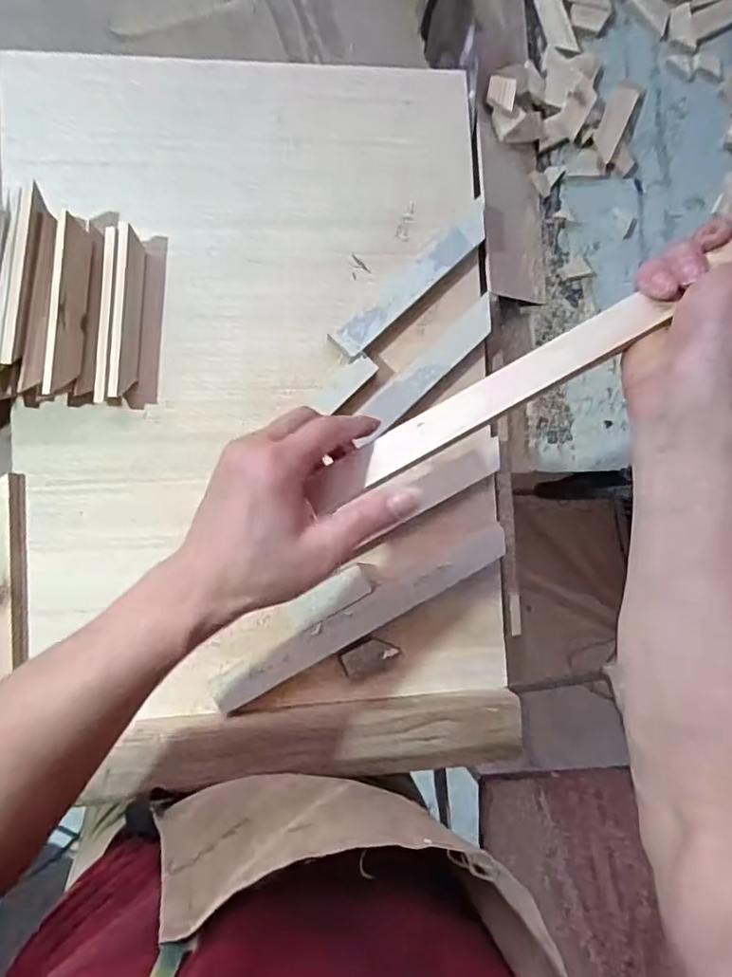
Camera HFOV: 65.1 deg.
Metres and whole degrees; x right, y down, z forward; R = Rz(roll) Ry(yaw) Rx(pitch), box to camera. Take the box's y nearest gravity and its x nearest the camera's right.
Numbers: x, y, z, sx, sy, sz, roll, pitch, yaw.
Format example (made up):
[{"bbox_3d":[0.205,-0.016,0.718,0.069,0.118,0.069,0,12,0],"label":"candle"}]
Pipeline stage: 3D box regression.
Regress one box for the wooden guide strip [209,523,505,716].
[{"bbox_3d":[-0.001,0.111,0.509,0.285,0.017,0.036,-28,92,-7],"label":"wooden guide strip"}]

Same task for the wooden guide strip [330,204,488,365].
[{"bbox_3d":[0.045,-0.194,0.532,0.195,0.015,0.031,-44,94,-6],"label":"wooden guide strip"}]

